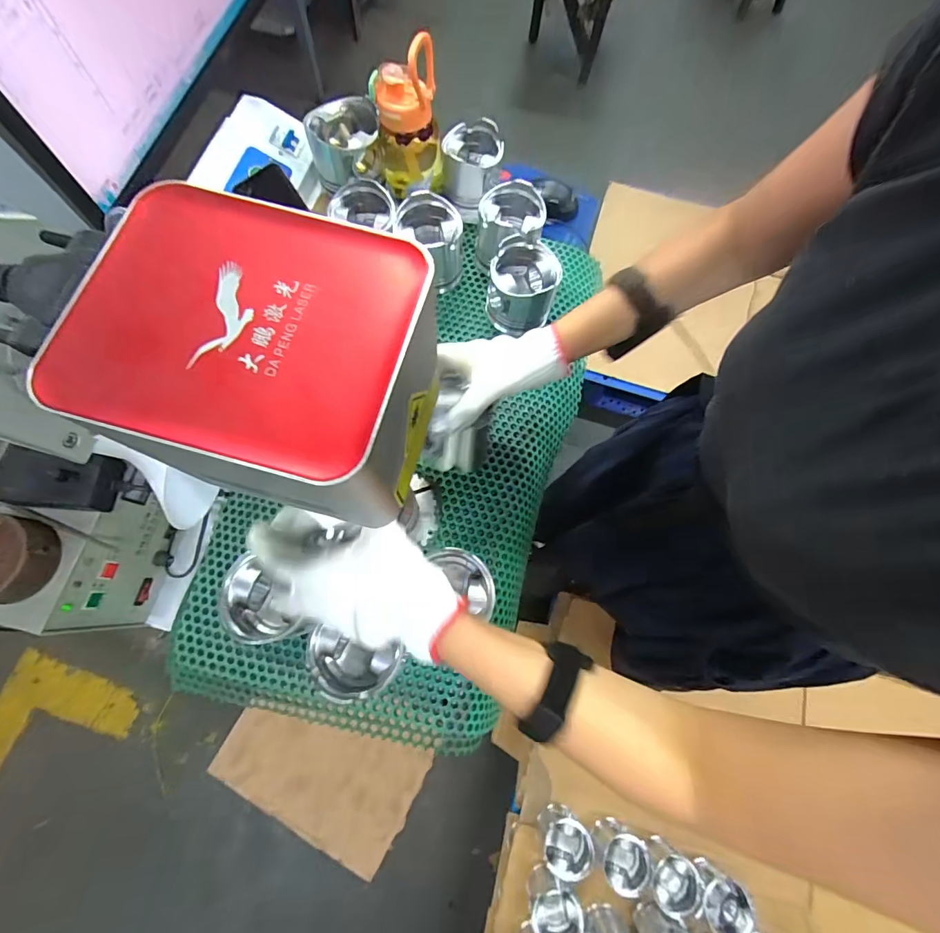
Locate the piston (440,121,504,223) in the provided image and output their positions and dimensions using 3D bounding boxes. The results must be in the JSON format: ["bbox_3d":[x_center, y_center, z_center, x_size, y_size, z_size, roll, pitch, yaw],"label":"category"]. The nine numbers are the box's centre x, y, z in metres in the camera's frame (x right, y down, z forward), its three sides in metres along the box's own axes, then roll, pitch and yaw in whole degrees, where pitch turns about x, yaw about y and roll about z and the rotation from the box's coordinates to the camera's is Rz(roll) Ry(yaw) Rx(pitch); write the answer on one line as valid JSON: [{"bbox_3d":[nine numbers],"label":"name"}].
[{"bbox_3d":[0.003,-0.467,0.692,0.091,0.090,0.095,11,72,2],"label":"piston"}]

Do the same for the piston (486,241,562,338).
[{"bbox_3d":[0.073,-0.245,0.602,0.088,0.085,0.091,1,72,-2],"label":"piston"}]

